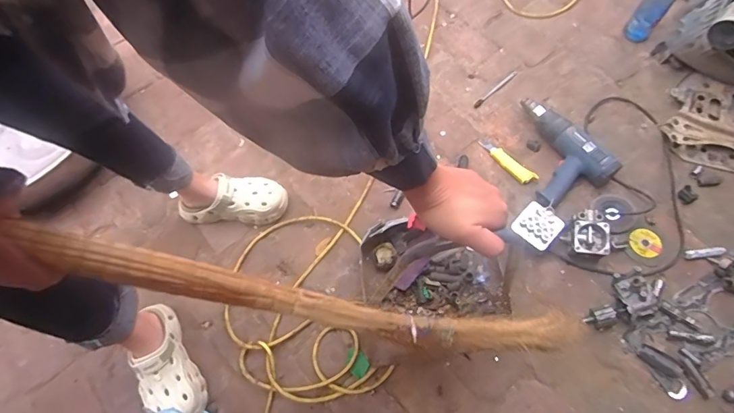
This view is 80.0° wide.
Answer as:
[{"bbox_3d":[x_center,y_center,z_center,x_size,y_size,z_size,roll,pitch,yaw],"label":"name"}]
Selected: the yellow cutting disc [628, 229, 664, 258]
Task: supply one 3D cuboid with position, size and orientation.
[{"bbox_3d":[0.616,0.081,0.969,0.071,0.005,0.064,5,79,6],"label":"yellow cutting disc"}]

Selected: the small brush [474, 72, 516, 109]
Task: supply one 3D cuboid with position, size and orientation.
[{"bbox_3d":[0.349,-0.316,1.190,0.163,0.020,0.018,-40,66,-2],"label":"small brush"}]

